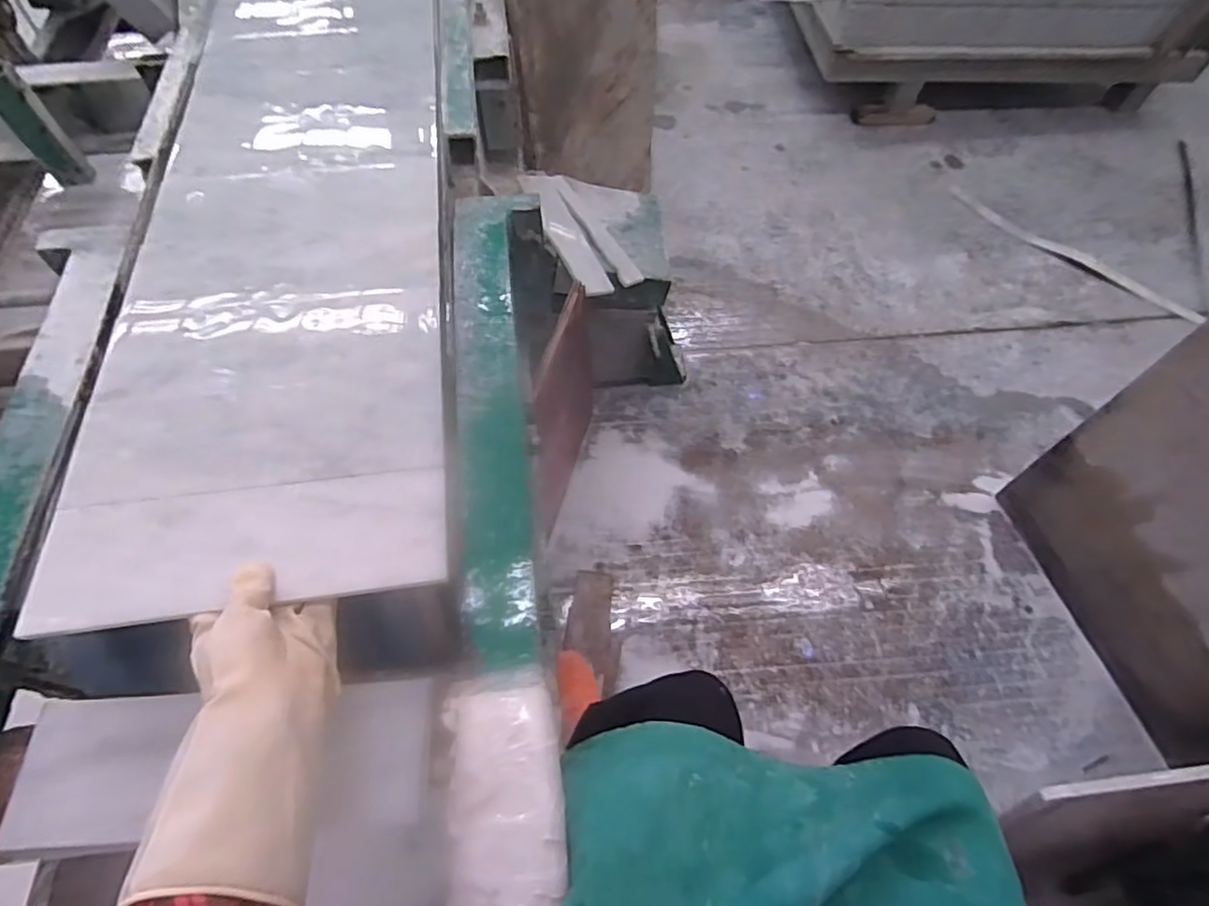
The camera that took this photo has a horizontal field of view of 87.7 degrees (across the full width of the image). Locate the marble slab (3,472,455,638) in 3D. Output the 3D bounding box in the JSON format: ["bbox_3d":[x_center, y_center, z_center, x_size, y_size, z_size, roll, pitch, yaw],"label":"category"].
[{"bbox_3d":[-0.277,0.073,0.496,0.297,0.019,0.099,-6,63,-8],"label":"marble slab"}]

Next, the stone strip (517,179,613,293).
[{"bbox_3d":[-0.076,-0.418,1.195,0.078,0.015,0.307,-16,67,-25],"label":"stone strip"}]

